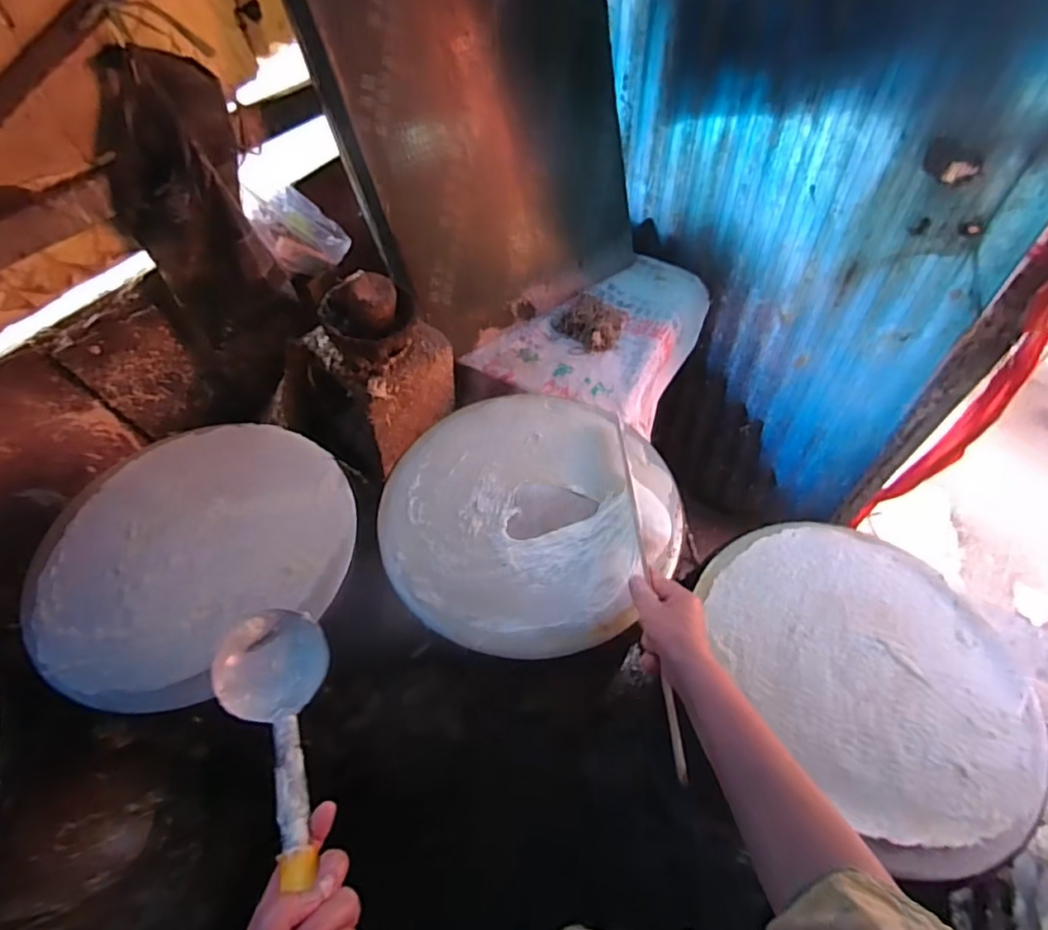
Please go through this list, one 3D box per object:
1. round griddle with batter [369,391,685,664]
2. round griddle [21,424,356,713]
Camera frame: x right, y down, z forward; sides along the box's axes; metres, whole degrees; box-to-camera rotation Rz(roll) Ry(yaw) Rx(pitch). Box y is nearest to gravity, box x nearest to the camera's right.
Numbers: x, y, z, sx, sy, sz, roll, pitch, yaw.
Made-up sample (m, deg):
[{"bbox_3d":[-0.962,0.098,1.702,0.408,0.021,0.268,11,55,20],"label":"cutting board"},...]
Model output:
[{"bbox_3d":[0.004,0.045,0.710,0.358,0.039,0.356,0,55,0],"label":"round griddle with batter"},{"bbox_3d":[-0.404,0.089,0.686,0.359,0.024,0.344,0,55,0],"label":"round griddle"}]

